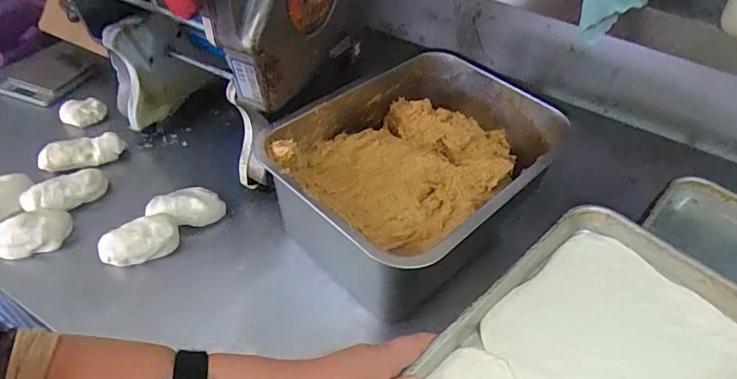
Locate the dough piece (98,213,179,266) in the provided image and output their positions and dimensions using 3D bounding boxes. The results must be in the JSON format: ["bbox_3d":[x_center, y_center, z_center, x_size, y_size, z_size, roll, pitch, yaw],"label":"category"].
[{"bbox_3d":[-0.285,0.073,0.626,0.091,0.055,0.046,-22,51,-24],"label":"dough piece"}]

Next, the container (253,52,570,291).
[{"bbox_3d":[0.061,-0.023,0.645,0.262,0.144,0.351,34,52,26],"label":"container"}]

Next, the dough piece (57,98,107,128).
[{"bbox_3d":[-0.457,-0.126,0.794,0.066,0.027,0.039,-24,52,-25],"label":"dough piece"}]

